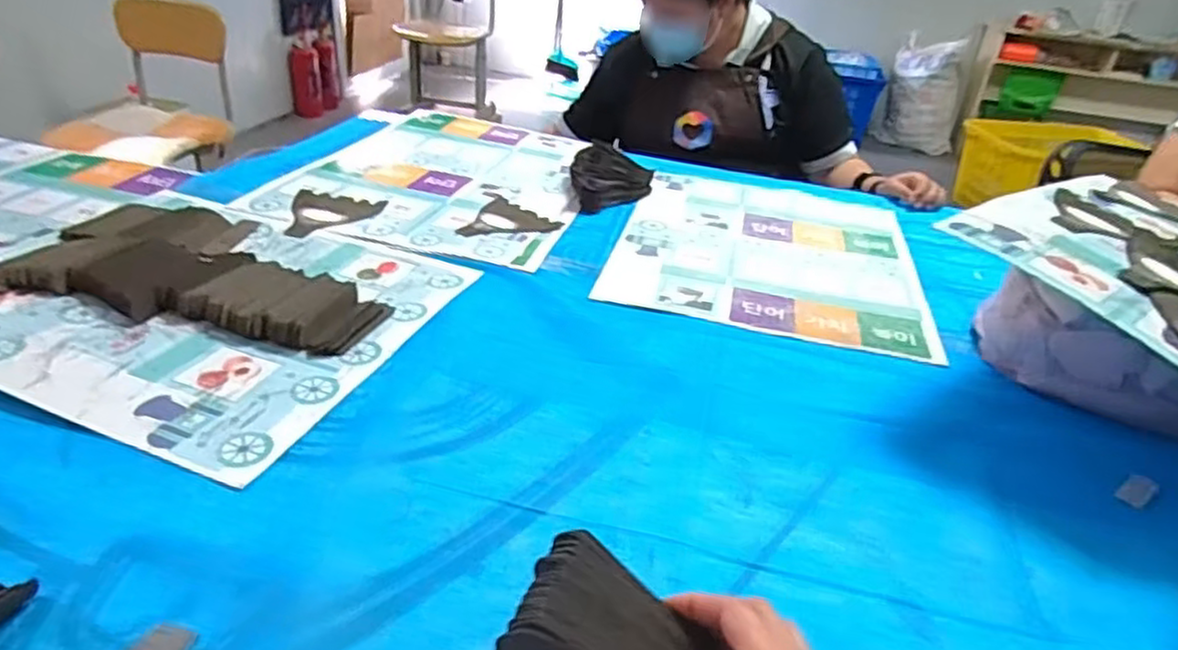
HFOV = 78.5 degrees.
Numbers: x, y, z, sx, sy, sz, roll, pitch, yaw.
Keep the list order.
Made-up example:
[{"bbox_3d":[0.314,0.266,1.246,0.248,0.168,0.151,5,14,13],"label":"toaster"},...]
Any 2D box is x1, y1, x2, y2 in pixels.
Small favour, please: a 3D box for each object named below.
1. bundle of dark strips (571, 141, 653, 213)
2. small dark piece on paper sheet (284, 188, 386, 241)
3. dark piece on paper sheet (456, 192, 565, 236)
[{"bbox_3d":[0.036,-0.217,1.057,0.121,0.071,0.119,6,31,0],"label":"bundle of dark strips"},{"bbox_3d":[-0.339,-0.144,0.932,0.119,0.006,0.136,8,31,3],"label":"small dark piece on paper sheet"},{"bbox_3d":[-0.114,-0.155,0.996,0.138,0.004,0.153,-2,32,-13],"label":"dark piece on paper sheet"}]

